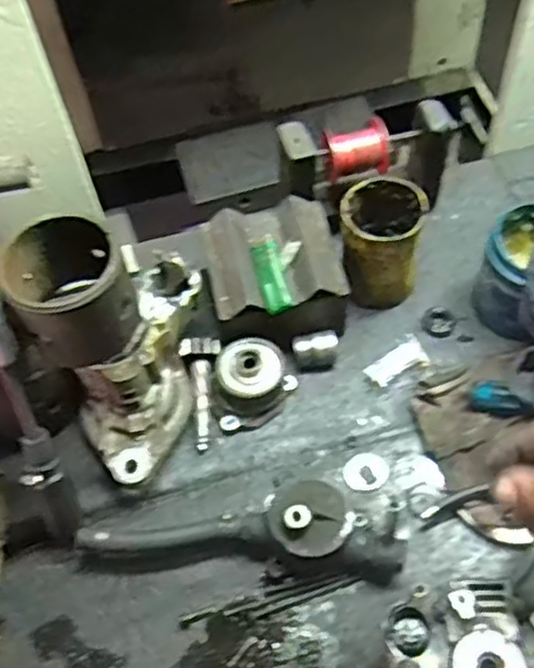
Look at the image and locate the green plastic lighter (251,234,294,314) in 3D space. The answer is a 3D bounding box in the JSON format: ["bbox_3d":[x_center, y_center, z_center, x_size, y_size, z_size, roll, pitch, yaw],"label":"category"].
[{"bbox_3d":[0.003,-0.055,0.683,0.025,0.018,0.080,-13,58,-4],"label":"green plastic lighter"}]

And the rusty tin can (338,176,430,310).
[{"bbox_3d":[0.111,-0.088,0.733,0.077,0.109,0.082,13,60,12],"label":"rusty tin can"}]

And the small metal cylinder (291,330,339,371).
[{"bbox_3d":[0.048,0.019,0.722,0.042,0.033,0.027,-13,58,-4],"label":"small metal cylinder"}]

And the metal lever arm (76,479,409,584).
[{"bbox_3d":[-0.019,0.160,0.626,0.262,0.069,0.061,3,58,6],"label":"metal lever arm"}]

